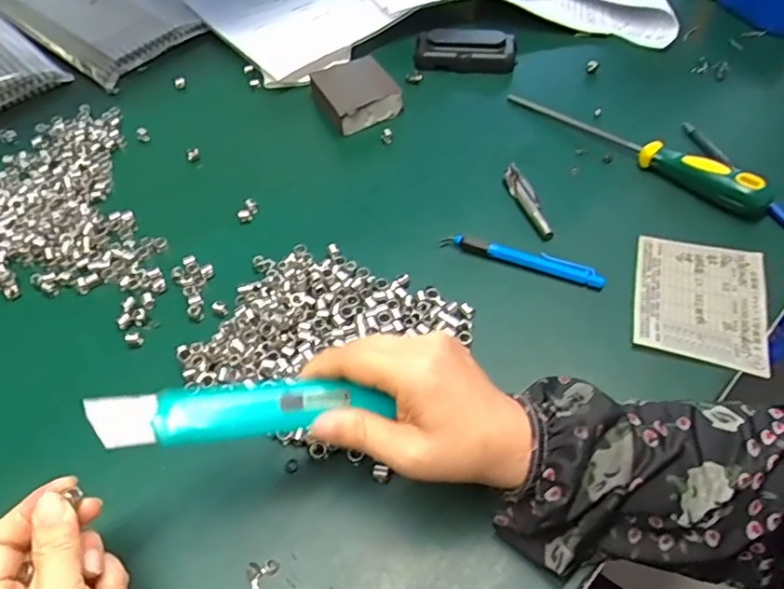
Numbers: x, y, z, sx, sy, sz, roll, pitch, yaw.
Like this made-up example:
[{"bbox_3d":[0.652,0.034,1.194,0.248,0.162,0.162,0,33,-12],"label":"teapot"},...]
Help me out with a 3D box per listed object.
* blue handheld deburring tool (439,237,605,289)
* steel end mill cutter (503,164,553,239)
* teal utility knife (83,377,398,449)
[{"bbox_3d":[0.099,-0.028,0.441,0.124,0.016,0.011,17,57,16],"label":"blue handheld deburring tool"},{"bbox_3d":[0.114,-0.080,0.481,0.015,0.014,0.089,-14,54,-6],"label":"steel end mill cutter"},{"bbox_3d":[-0.074,0.058,0.288,0.140,0.014,0.022,-4,53,-11],"label":"teal utility knife"}]

